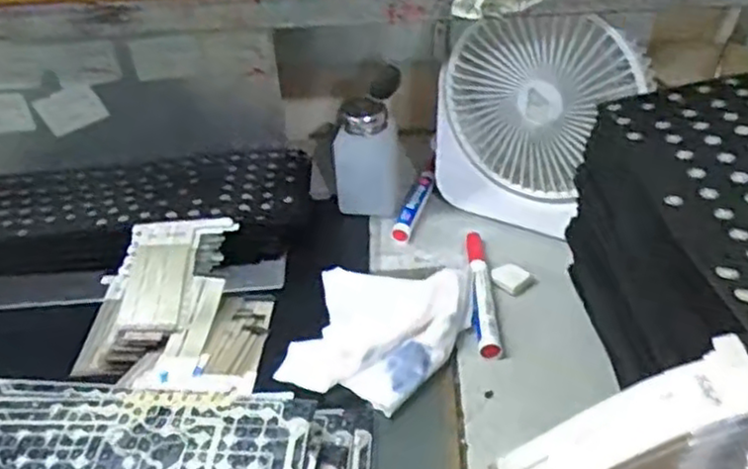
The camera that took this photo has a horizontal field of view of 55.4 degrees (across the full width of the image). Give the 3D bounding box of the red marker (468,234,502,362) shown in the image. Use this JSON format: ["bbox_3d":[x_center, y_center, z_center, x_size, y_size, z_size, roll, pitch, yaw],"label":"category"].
[{"bbox_3d":[0.086,0.039,0.563,0.015,0.019,0.140,-1,35,4],"label":"red marker"}]

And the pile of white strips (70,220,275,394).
[{"bbox_3d":[-0.154,0.058,0.544,0.143,0.049,0.172,0,35,5],"label":"pile of white strips"}]

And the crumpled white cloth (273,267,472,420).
[{"bbox_3d":[0.003,0.068,0.522,0.117,0.026,0.119,9,37,17],"label":"crumpled white cloth"}]

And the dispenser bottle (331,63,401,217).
[{"bbox_3d":[-0.004,-0.087,0.658,0.063,0.120,0.070,1,35,7],"label":"dispenser bottle"}]

